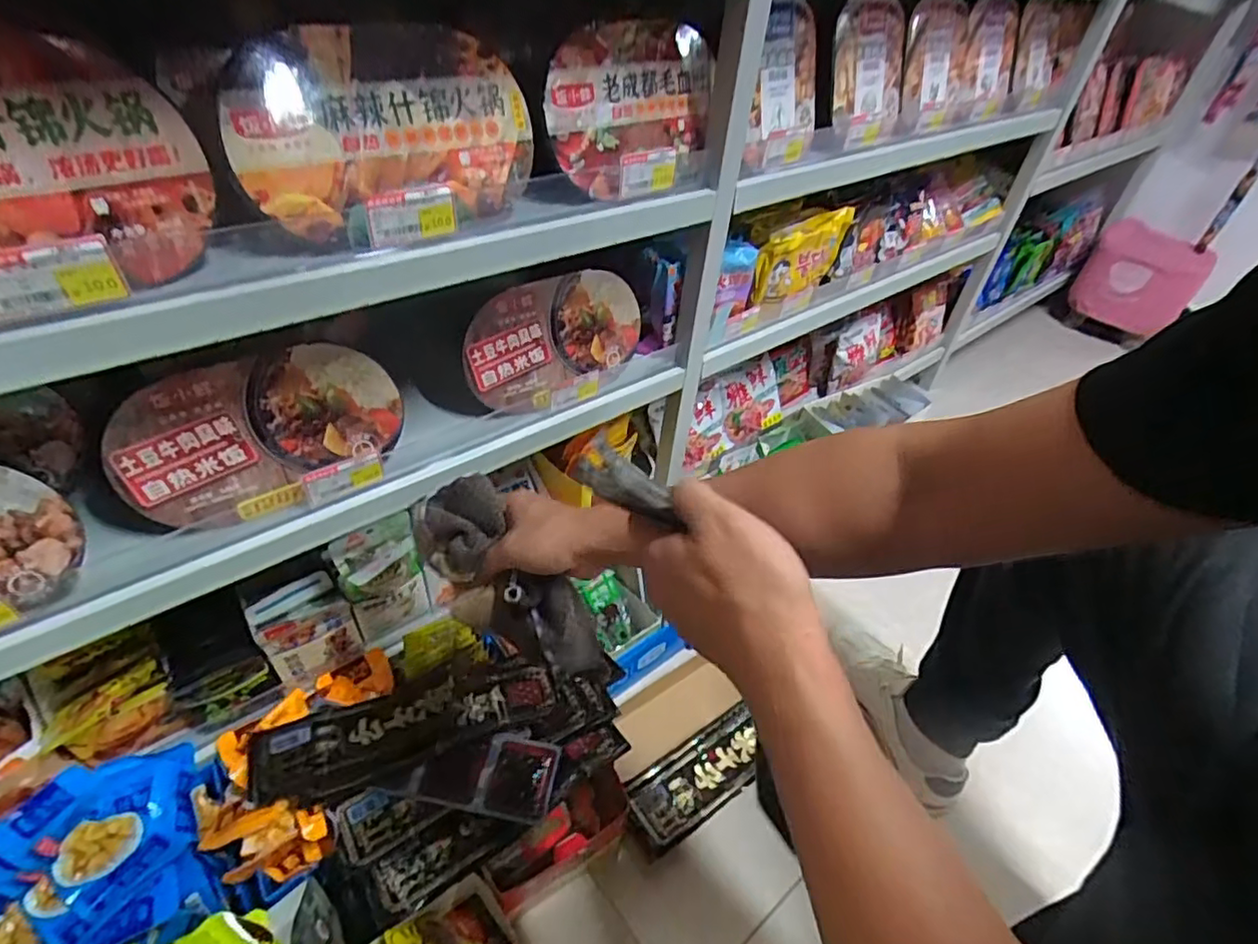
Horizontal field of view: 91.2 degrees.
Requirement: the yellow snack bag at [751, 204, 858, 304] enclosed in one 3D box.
[{"bbox_3d":[0.230,-0.289,0.830,0.155,0.112,0.027,-21,48,-26],"label":"yellow snack bag"}]

